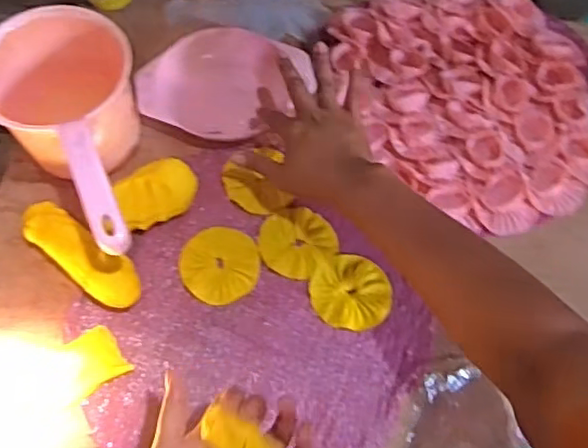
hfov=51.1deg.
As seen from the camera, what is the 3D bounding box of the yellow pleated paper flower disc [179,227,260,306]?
[{"bbox_3d":[-0.075,0.040,0.610,0.077,0.006,0.075,36,72,15],"label":"yellow pleated paper flower disc"}]

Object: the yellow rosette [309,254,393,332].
[{"bbox_3d":[0.056,0.066,0.603,0.078,0.004,0.074,0,67,1],"label":"yellow rosette"}]

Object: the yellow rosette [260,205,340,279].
[{"bbox_3d":[0.003,0.016,0.619,0.071,0.005,0.074,0,67,1],"label":"yellow rosette"}]

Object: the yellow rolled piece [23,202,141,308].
[{"bbox_3d":[-0.205,0.030,0.589,0.142,0.043,0.047,35,72,14],"label":"yellow rolled piece"}]

